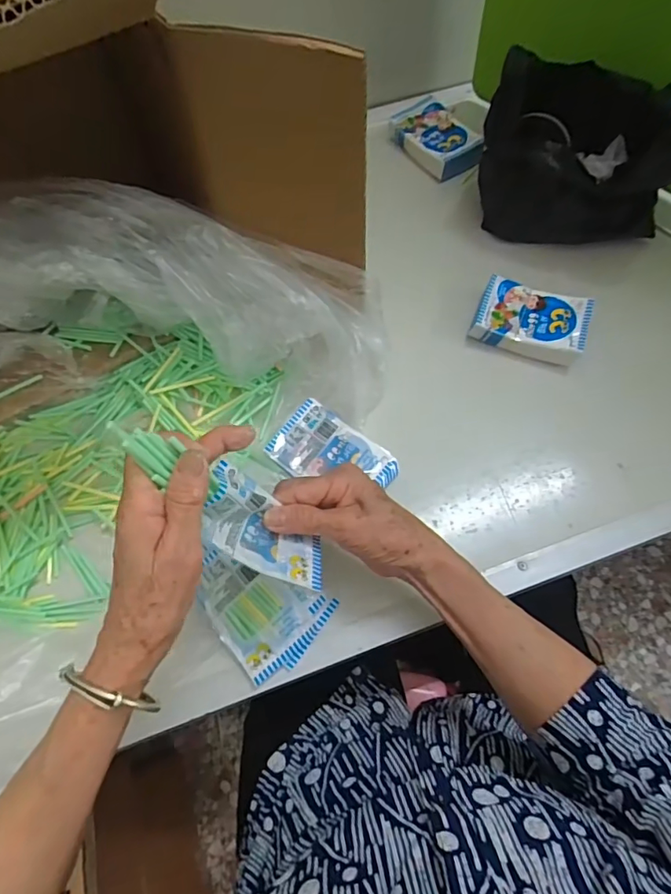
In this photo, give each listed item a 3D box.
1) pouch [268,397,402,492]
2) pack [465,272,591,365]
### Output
[{"bbox_3d":[-0.004,0.008,0.466,0.110,0.006,0.068,37,72,17],"label":"pouch"},{"bbox_3d":[0.197,-0.128,0.512,0.104,0.023,0.072,24,69,12],"label":"pack"}]

